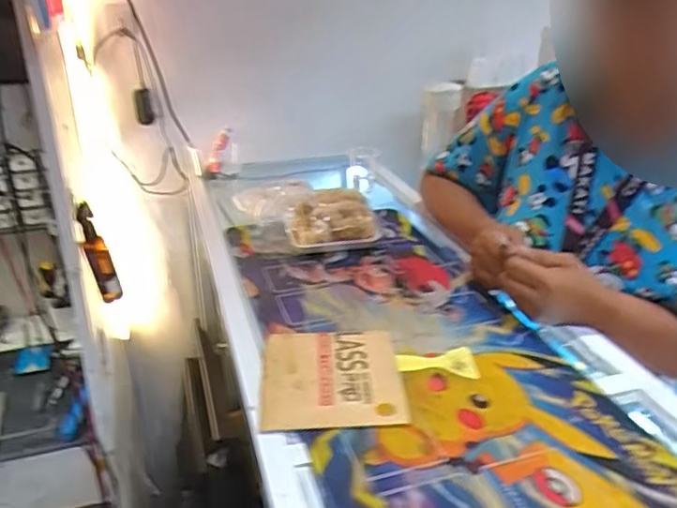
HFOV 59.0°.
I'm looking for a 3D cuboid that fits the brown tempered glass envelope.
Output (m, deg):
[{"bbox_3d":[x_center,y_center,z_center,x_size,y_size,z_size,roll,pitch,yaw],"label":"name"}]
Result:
[{"bbox_3d":[-0.008,0.129,0.624,0.141,0.009,0.156,-3,32,-3],"label":"brown tempered glass envelope"}]

